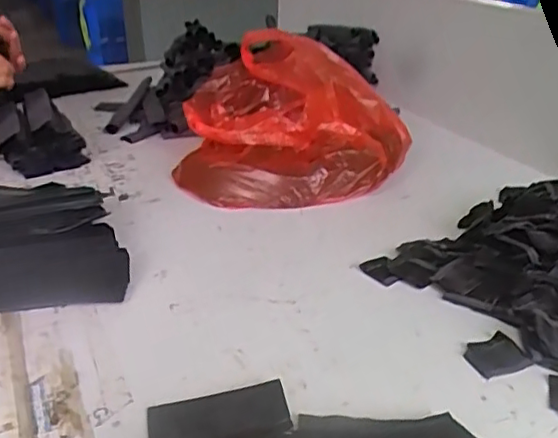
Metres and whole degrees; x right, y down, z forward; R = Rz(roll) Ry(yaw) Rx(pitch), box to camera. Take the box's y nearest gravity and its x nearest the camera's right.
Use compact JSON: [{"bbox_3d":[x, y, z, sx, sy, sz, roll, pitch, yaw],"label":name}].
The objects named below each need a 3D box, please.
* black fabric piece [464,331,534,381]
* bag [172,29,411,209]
[{"bbox_3d":[0.208,0.131,0.573,0.055,0.004,0.048,-11,28,-19],"label":"black fabric piece"},{"bbox_3d":[-0.001,-0.170,0.969,0.325,0.184,0.315,-8,27,-13],"label":"bag"}]

